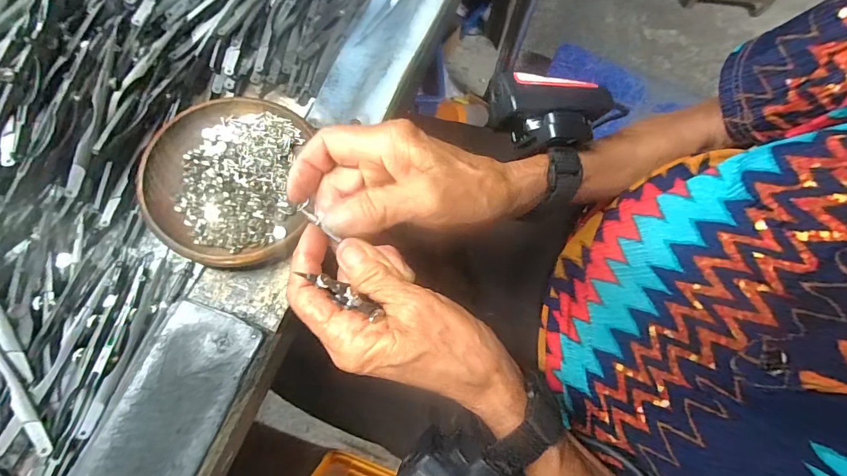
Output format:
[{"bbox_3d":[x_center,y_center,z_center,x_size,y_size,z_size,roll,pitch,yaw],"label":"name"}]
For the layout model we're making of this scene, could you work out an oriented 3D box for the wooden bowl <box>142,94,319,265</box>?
[{"bbox_3d":[-0.127,-0.038,0.272,0.096,0.023,0.112,-1,71,-4],"label":"wooden bowl"}]

